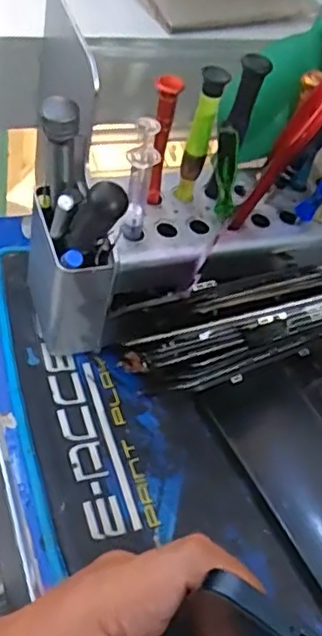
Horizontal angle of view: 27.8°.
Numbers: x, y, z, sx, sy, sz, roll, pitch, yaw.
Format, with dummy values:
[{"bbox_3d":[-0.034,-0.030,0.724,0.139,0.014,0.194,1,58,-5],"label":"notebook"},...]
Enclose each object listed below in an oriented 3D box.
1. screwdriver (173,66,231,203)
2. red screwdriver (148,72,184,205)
[{"bbox_3d":[0.023,-0.103,0.369,0.018,0.078,0.019,18,50,0],"label":"screwdriver"},{"bbox_3d":[0.001,-0.095,0.361,0.012,0.080,0.016,11,50,-6],"label":"red screwdriver"}]

